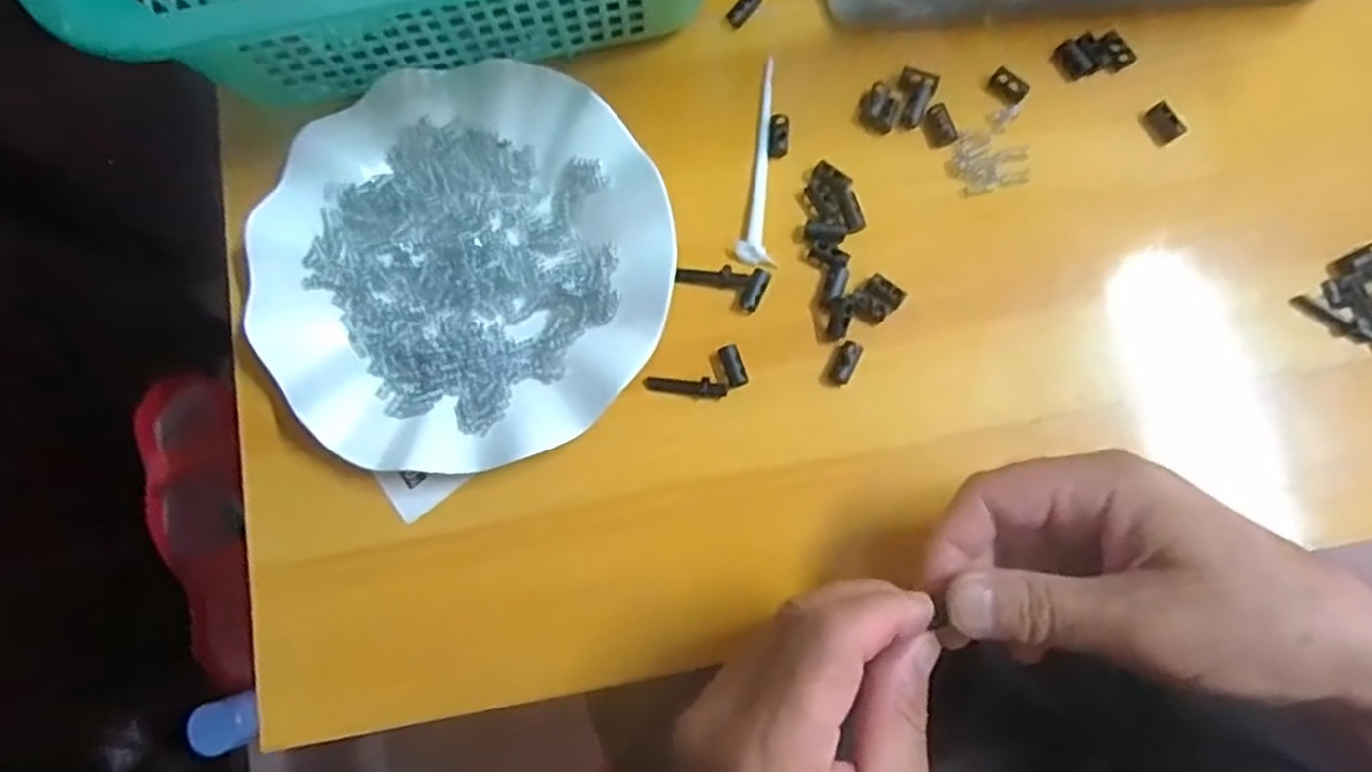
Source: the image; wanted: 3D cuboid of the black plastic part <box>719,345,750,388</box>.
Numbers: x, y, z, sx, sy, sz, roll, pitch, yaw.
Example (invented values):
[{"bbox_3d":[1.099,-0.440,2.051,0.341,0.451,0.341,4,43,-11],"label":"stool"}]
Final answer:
[{"bbox_3d":[0.021,-0.009,0.355,0.009,0.006,0.020,-17,78,-2],"label":"black plastic part"}]

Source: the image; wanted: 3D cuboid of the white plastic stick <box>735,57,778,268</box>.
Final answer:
[{"bbox_3d":[0.035,-0.106,0.376,0.016,0.005,0.102,4,78,2],"label":"white plastic stick"}]

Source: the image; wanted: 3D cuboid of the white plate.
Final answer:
[{"bbox_3d":[-0.098,-0.054,0.358,0.179,0.018,0.177,0,78,1],"label":"white plate"}]

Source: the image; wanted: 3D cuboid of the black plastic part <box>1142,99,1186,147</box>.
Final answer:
[{"bbox_3d":[0.222,-0.122,0.371,0.013,0.005,0.018,-36,79,-6],"label":"black plastic part"}]

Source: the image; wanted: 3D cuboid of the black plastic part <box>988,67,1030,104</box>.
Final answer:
[{"bbox_3d":[0.153,-0.143,0.378,0.018,0.004,0.012,35,81,8],"label":"black plastic part"}]

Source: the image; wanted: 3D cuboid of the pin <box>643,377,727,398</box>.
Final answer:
[{"bbox_3d":[0.000,0.000,0.355,0.036,0.005,0.008,5,78,3],"label":"pin"}]

